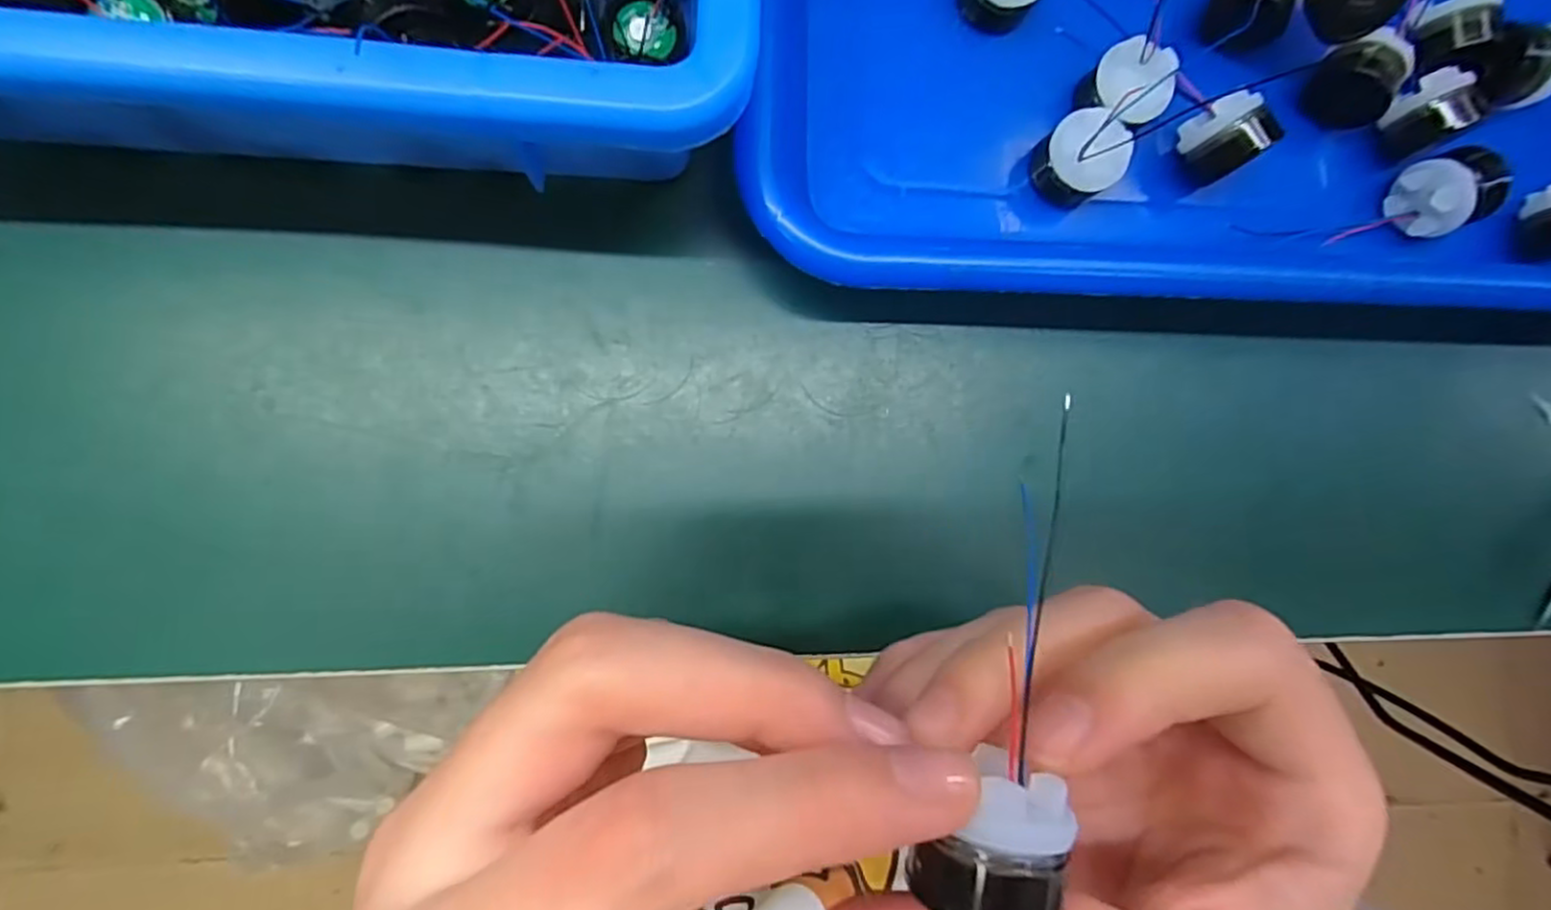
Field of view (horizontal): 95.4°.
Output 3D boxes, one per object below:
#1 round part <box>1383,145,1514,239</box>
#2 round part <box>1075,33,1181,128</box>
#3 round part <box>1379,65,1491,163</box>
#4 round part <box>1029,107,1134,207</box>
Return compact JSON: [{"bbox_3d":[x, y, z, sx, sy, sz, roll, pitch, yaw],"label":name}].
[{"bbox_3d":[0.190,-0.074,0.199,0.017,0.020,0.021,-20,90,-7],"label":"round part"},{"bbox_3d":[0.094,-0.099,0.192,0.024,0.020,0.021,-40,93,-6],"label":"round part"},{"bbox_3d":[0.182,-0.096,0.197,0.021,0.017,0.017,-29,91,-7],"label":"round part"},{"bbox_3d":[0.082,-0.080,0.191,0.020,0.019,0.020,0,88,-6],"label":"round part"}]

